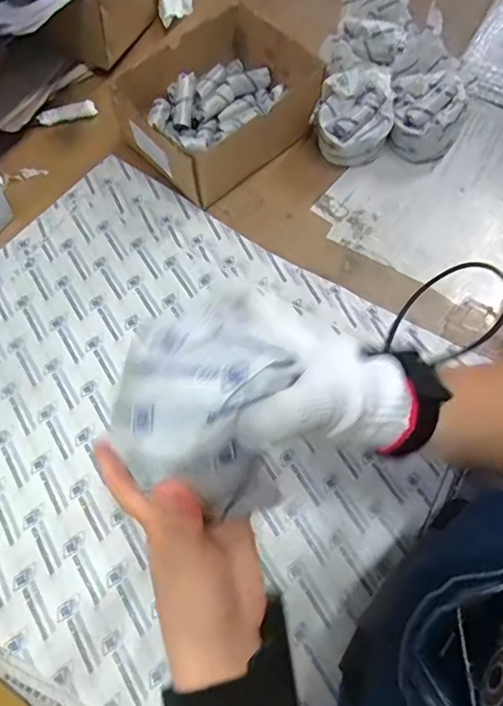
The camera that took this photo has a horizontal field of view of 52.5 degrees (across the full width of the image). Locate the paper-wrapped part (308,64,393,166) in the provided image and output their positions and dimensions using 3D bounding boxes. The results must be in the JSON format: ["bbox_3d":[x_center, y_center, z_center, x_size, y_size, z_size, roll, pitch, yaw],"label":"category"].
[{"bbox_3d":[0.123,-0.281,0.605,0.088,0.080,0.096,17,68,5],"label":"paper-wrapped part"}]

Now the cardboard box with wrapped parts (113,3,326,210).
[{"bbox_3d":[-0.035,-0.292,0.611,0.207,0.082,0.162,-40,74,-17],"label":"cardboard box with wrapped parts"}]

